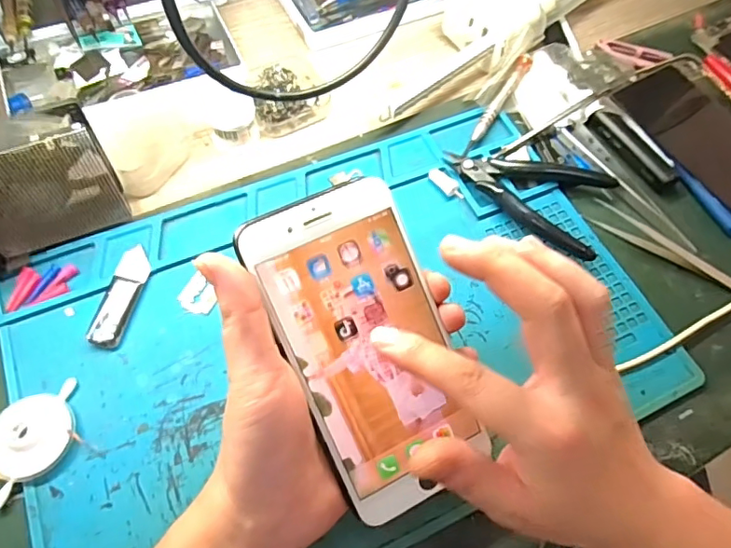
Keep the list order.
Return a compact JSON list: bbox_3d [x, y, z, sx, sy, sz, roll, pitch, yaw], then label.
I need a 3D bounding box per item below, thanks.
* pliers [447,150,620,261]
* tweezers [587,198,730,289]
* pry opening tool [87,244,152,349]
[{"bbox_3d":[0.123,-0.069,0.377,0.119,0.013,0.078,36,67,14],"label":"pliers"},{"bbox_3d":[0.216,-0.014,0.358,0.125,0.008,0.015,31,66,12],"label":"tweezers"},{"bbox_3d":[-0.149,0.013,0.323,0.019,0.007,0.066,10,63,2],"label":"pry opening tool"}]

